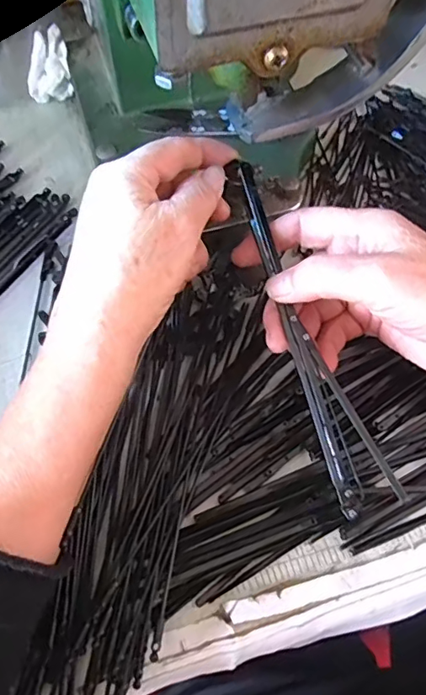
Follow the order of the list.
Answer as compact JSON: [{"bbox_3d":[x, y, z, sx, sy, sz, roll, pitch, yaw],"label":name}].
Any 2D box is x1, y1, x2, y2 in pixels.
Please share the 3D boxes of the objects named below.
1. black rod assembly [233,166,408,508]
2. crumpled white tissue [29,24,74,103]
[{"bbox_3d":[0.042,-0.012,0.258,0.027,0.008,0.185,-18,74,-8],"label":"black rod assembly"},{"bbox_3d":[-0.123,-0.209,0.389,0.031,0.039,0.029,-9,64,-4],"label":"crumpled white tissue"}]

